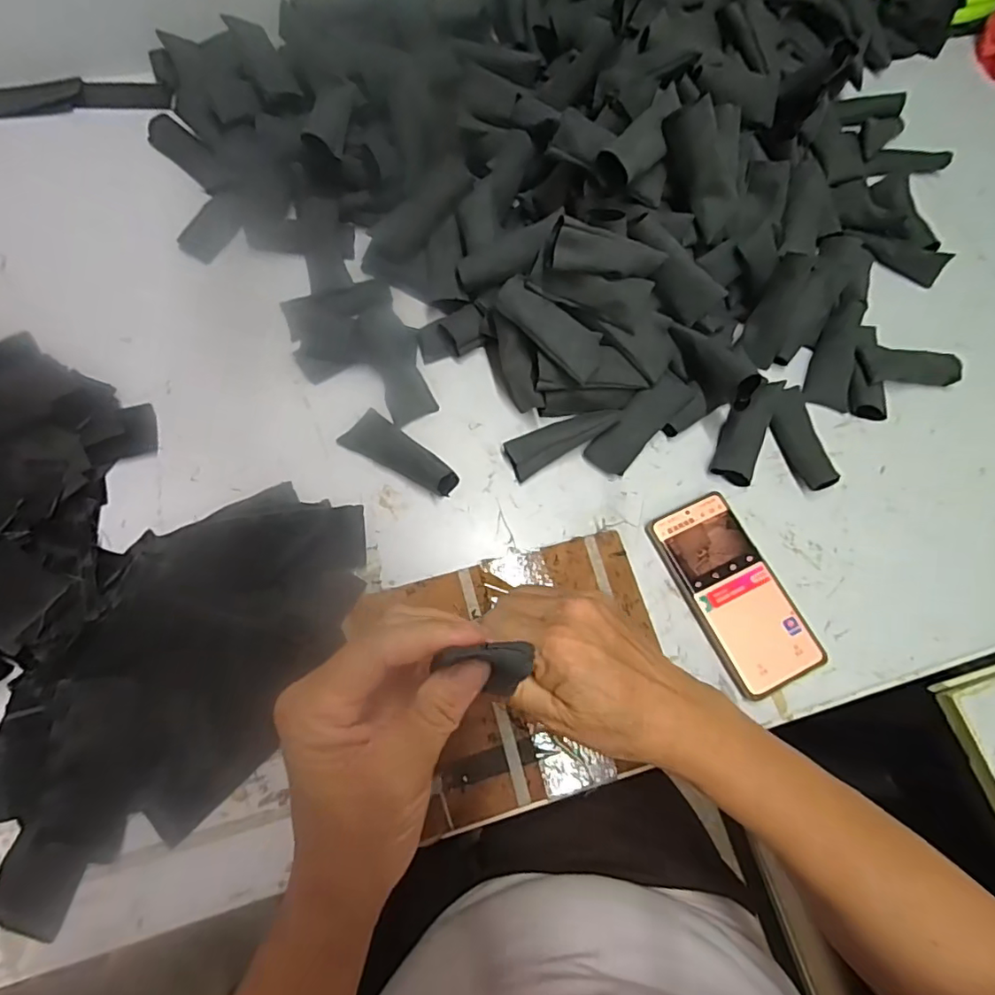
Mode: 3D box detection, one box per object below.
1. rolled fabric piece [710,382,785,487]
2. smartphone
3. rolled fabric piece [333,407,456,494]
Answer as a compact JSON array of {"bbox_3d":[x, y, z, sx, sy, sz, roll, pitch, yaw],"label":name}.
[{"bbox_3d":[0.224,-0.059,0.497,0.035,0.023,0.099,24,70,7],"label":"rolled fabric piece"},{"bbox_3d":[0.194,0.077,0.455,0.076,0.015,0.159,-21,72,-10],"label":"smartphone"},{"bbox_3d":[-0.086,-0.038,0.479,0.108,0.024,0.041,37,72,11],"label":"rolled fabric piece"}]

